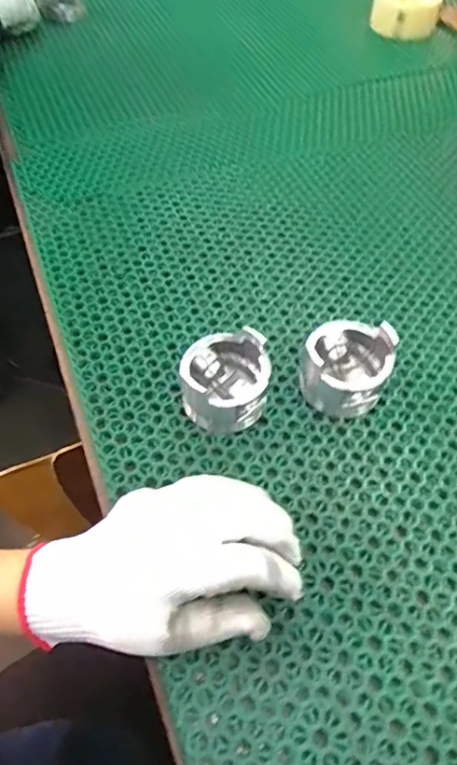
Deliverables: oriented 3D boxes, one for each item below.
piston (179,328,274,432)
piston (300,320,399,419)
[{"bbox_3d":[-0.002,-0.002,0.396,0.063,0.053,0.065,2,55,-3],"label":"piston"},{"bbox_3d":[0.089,-0.013,0.405,0.063,0.051,0.066,2,55,-3],"label":"piston"}]

